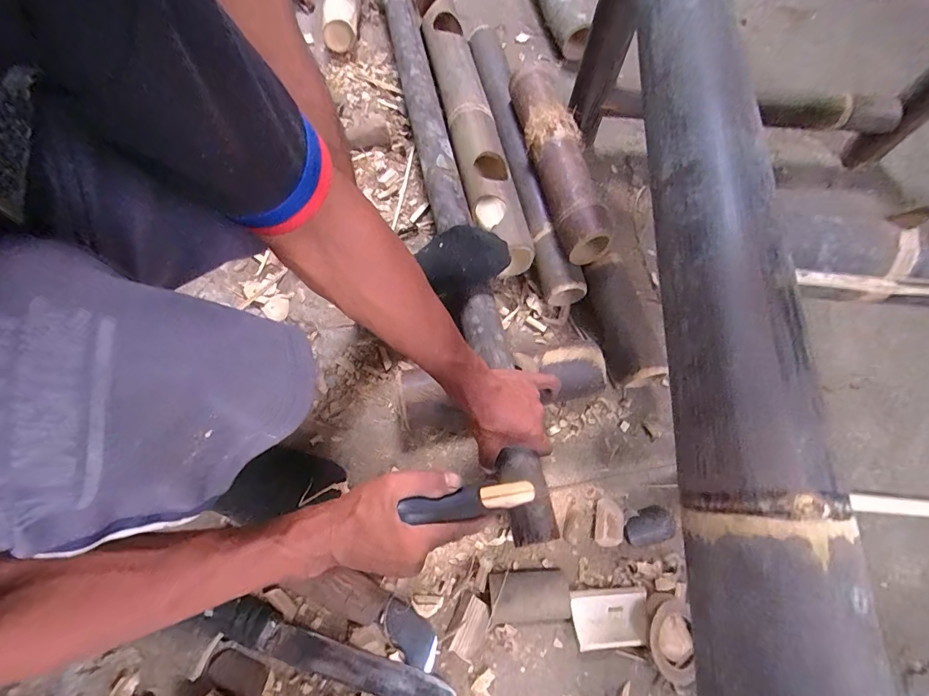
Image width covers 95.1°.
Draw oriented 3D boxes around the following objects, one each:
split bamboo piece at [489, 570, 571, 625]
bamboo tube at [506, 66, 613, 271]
[{"bbox_3d":[0.079,0.299,0.509,0.095,0.019,0.054,-1,67,-3],"label":"split bamboo piece"},{"bbox_3d":[0.148,-0.293,0.650,0.084,0.066,0.343,-10,68,-7],"label":"bamboo tube"}]

